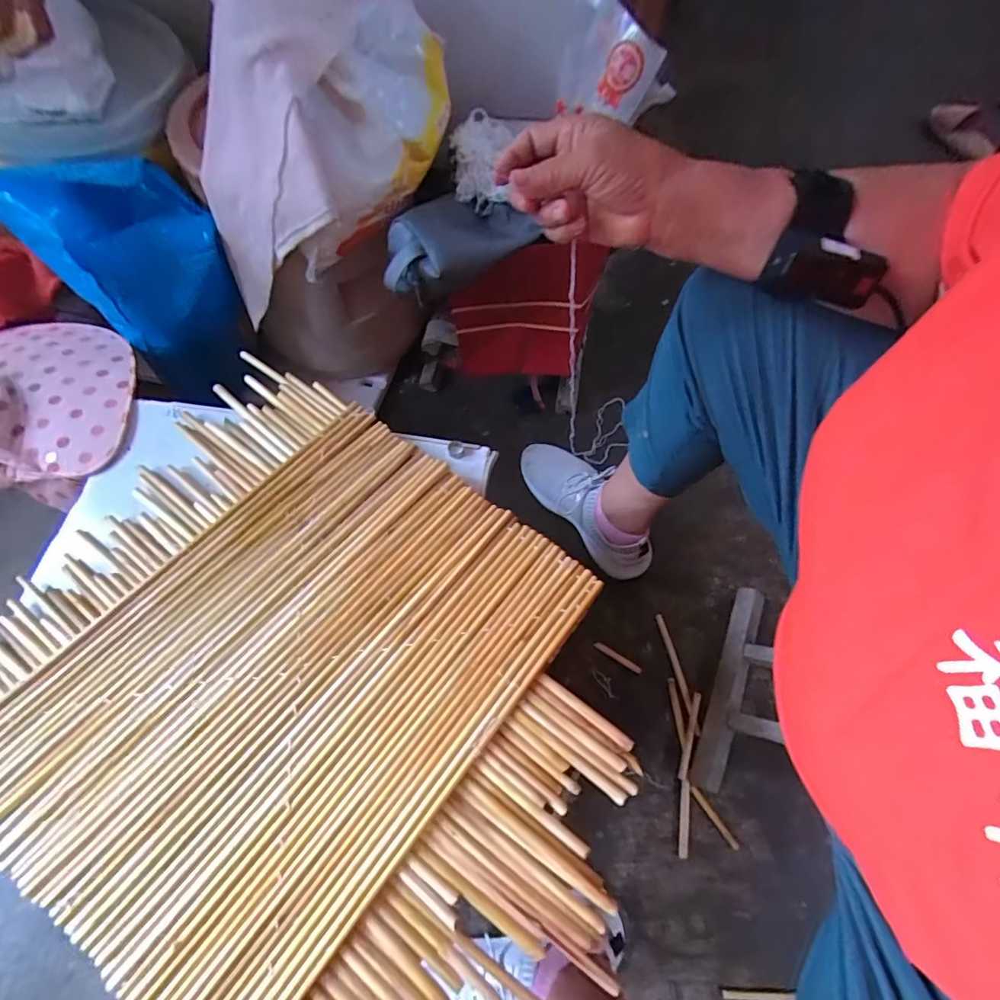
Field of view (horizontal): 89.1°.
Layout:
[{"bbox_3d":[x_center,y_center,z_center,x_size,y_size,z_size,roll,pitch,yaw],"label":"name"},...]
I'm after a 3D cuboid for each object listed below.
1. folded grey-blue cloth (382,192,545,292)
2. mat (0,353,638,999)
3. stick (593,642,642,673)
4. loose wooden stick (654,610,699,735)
[{"bbox_3d":[-0.052,-0.309,0.589,0.193,0.064,0.111,-33,69,-16],"label":"folded grey-blue cloth"},{"bbox_3d":[-0.172,0.155,0.465,0.590,0.029,0.469,31,67,13],"label":"mat"},{"bbox_3d":[0.167,0.223,0.720,0.072,0.005,0.010,28,66,12],"label":"stick"},{"bbox_3d":[0.251,0.240,0.715,0.013,0.008,0.162,-9,64,-6],"label":"loose wooden stick"}]

